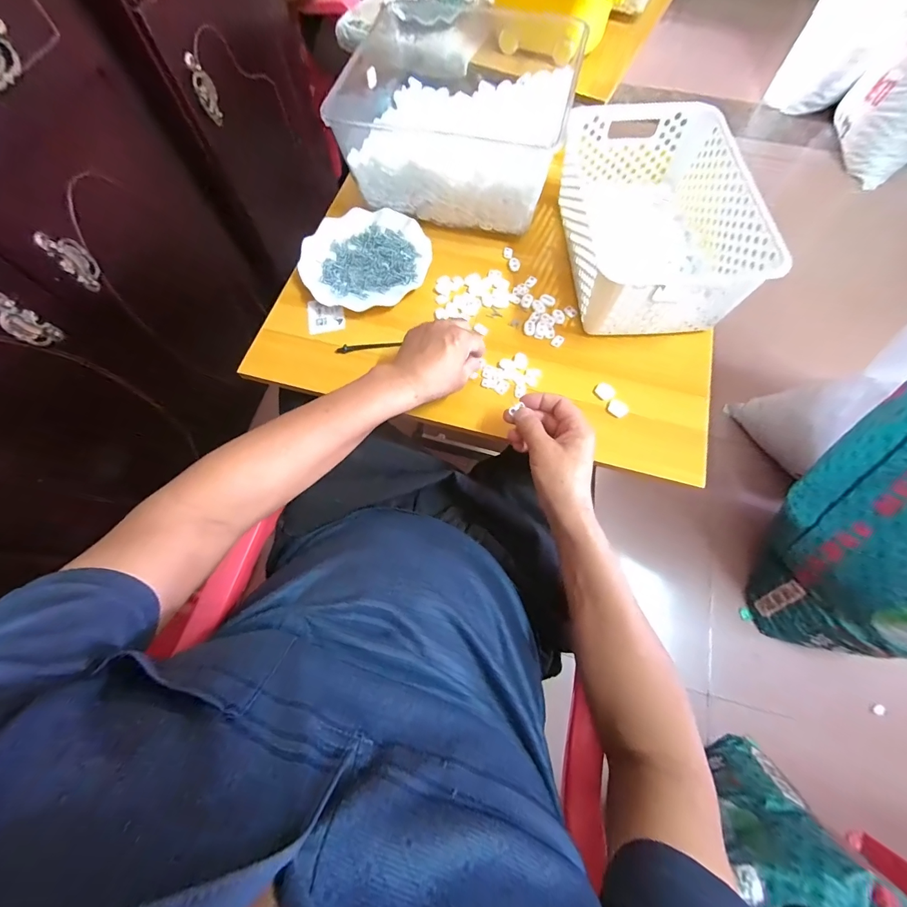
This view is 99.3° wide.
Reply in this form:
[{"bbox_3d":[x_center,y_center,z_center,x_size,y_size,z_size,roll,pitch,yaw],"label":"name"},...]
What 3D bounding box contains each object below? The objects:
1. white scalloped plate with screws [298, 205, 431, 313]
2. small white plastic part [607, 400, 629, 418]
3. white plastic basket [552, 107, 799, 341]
[{"bbox_3d":[-0.129,-0.286,0.560,0.179,0.017,0.173,0,68,0],"label":"white scalloped plate with screws"},{"bbox_3d":[0.202,-0.055,0.475,0.016,0.009,0.023,-43,74,-15],"label":"small white plastic part"},{"bbox_3d":[0.260,-0.309,0.511,0.198,0.099,0.304,-1,68,0],"label":"white plastic basket"}]

